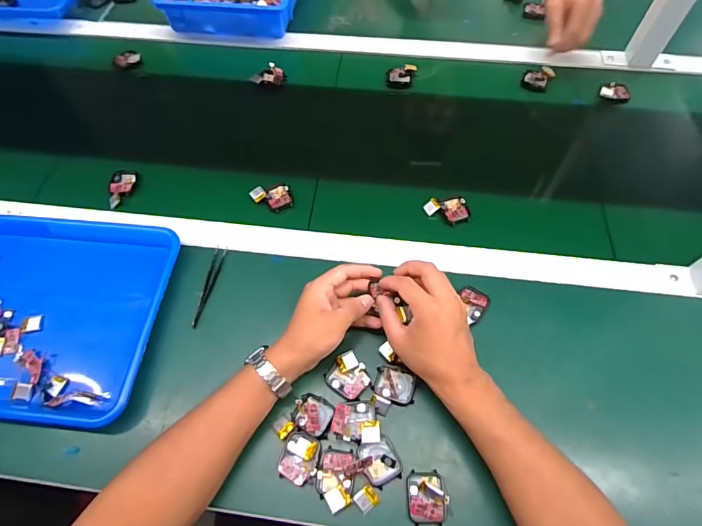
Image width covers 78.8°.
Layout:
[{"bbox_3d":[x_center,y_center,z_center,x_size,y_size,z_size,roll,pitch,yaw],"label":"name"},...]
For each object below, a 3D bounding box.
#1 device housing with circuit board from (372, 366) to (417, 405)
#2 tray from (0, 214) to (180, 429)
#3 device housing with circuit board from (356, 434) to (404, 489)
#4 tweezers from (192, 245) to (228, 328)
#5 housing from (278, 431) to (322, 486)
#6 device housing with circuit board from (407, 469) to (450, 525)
[{"bbox_3d":[0.050,0.135,0.477,0.045,0.014,0.038,15,63,9],"label":"device housing with circuit board"},{"bbox_3d":[-0.420,0.057,0.533,0.376,0.039,0.254,6,62,4],"label":"tray"},{"bbox_3d":[0.032,0.207,0.446,0.039,0.007,0.043,-22,63,-11],"label":"device housing with circuit board"},{"bbox_3d":[-0.183,0.028,0.554,0.013,0.010,0.114,7,62,5],"label":"tweezers"},{"bbox_3d":[-0.053,0.204,0.447,0.040,0.009,0.048,10,62,6],"label":"housing"},{"bbox_3d":[0.076,0.233,0.425,0.038,0.016,0.048,-1,61,0],"label":"device housing with circuit board"}]

